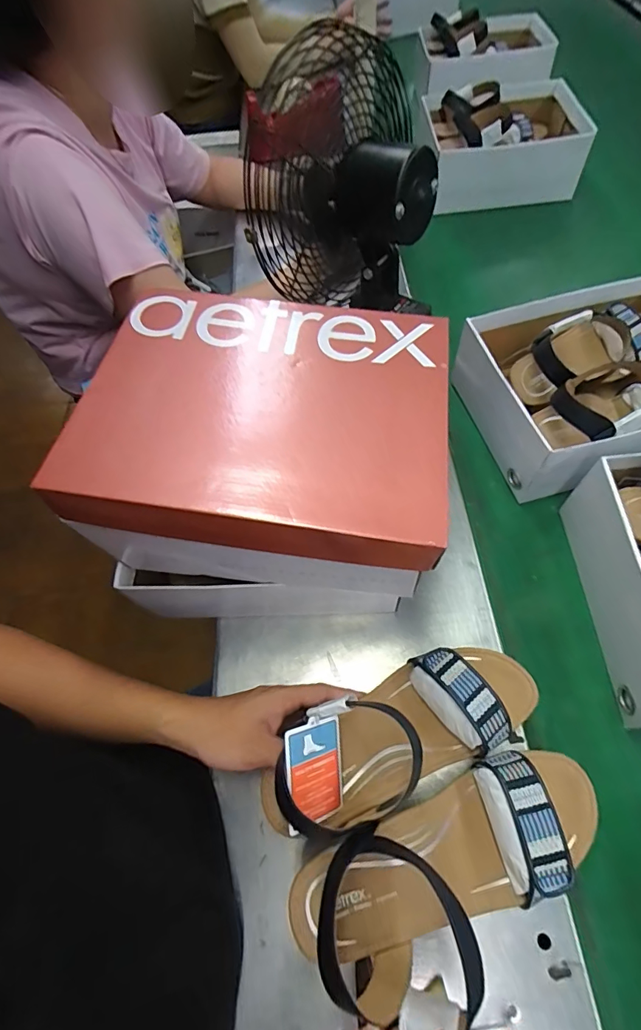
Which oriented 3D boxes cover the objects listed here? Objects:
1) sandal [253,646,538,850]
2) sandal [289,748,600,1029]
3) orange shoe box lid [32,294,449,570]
[{"bbox_3d":[0.070,0.168,0.349,0.229,0.069,0.084,-14,59,-25],"label":"sandal"},{"bbox_3d":[0.099,0.246,0.306,0.226,0.063,0.095,-17,61,-17],"label":"sandal"},{"bbox_3d":[-0.040,-0.076,0.333,0.265,0.045,0.237,6,61,7],"label":"orange shoe box lid"}]

